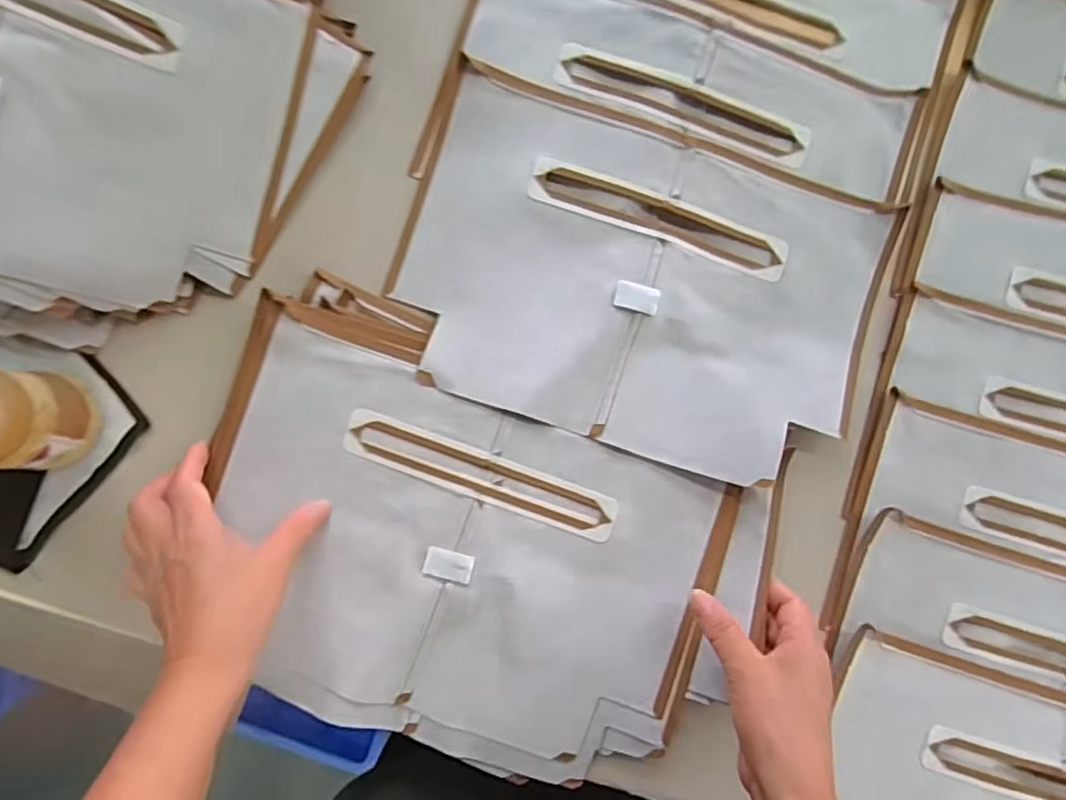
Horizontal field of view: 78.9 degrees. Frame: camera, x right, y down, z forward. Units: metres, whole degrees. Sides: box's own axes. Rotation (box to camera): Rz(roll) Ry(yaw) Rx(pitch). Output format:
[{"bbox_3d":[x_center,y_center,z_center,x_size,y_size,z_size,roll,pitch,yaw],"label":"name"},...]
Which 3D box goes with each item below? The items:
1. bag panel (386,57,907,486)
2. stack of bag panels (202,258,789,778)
[{"bbox_3d":[0.076,-0.083,0.474,0.343,0.021,0.223,18,86,-1],"label":"bag panel"},{"bbox_3d":[-0.046,0.106,0.454,0.381,0.034,0.267,26,86,-4],"label":"stack of bag panels"}]

